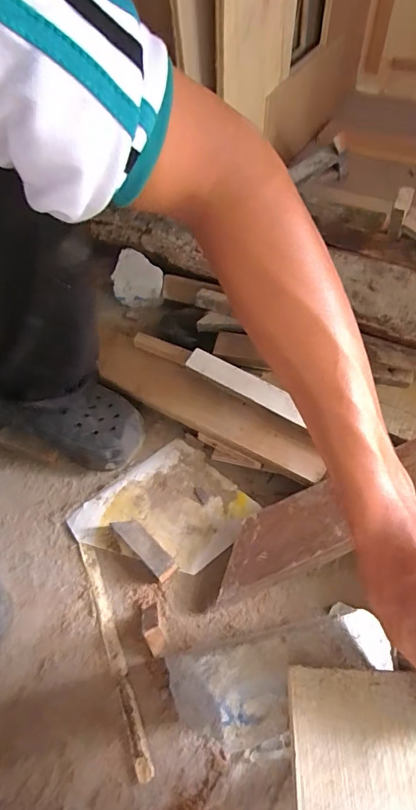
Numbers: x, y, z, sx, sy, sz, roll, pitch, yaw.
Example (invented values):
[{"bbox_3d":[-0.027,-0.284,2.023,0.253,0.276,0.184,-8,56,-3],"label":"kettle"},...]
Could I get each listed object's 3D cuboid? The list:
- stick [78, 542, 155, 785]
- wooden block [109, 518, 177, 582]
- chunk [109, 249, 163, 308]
[{"bbox_3d":[-0.111,0.280,0.496,0.018,0.012,0.255,-23,60,-8],"label":"stick"},{"bbox_3d":[-0.081,0.183,0.551,0.097,0.023,0.029,39,70,24],"label":"wooden block"},{"bbox_3d":[-0.126,-0.227,0.799,0.092,0.073,0.078,6,61,9],"label":"chunk"}]

